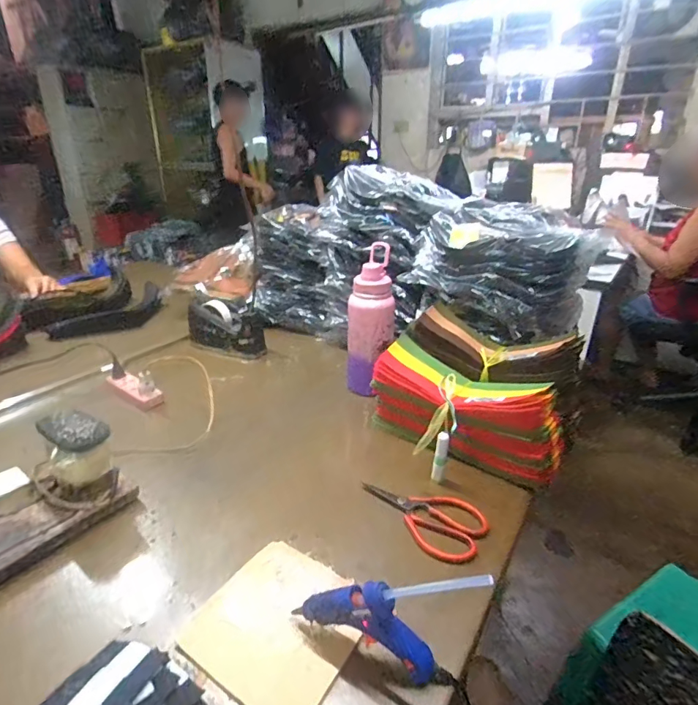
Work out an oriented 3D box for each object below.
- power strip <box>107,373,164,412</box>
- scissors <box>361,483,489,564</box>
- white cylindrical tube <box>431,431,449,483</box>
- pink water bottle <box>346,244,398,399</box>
[{"bbox_3d":[-0.426,0.075,0.881,0.145,0.027,0.047,20,31,37],"label":"power strip"},{"bbox_3d":[0.095,0.222,0.610,0.173,0.022,0.088,15,28,29],"label":"scissors"},{"bbox_3d":[0.135,0.161,0.658,0.018,0.091,0.014,6,25,13],"label":"white cylindrical tube"},{"bbox_3d":[0.044,-0.054,0.882,0.091,0.272,0.090,1,25,2],"label":"pink water bottle"}]

